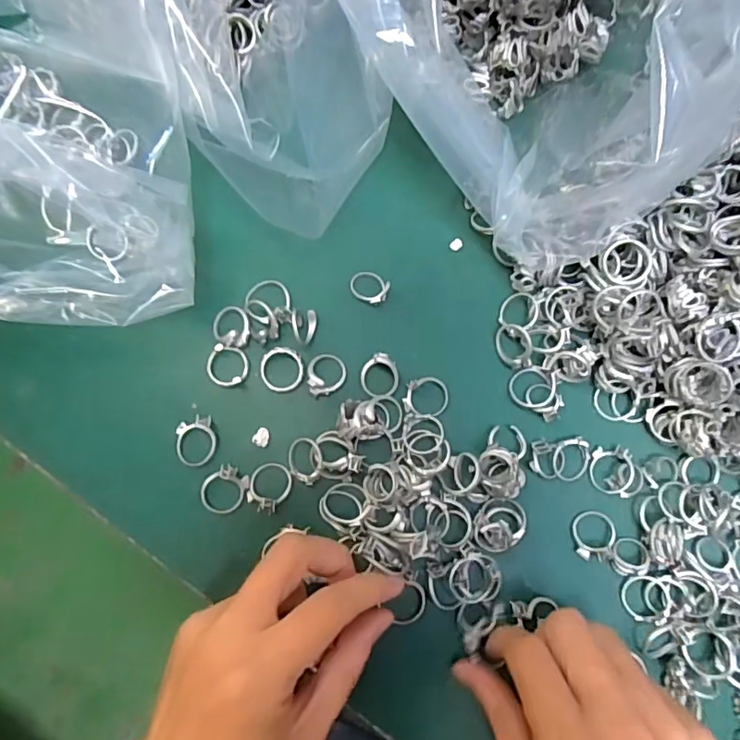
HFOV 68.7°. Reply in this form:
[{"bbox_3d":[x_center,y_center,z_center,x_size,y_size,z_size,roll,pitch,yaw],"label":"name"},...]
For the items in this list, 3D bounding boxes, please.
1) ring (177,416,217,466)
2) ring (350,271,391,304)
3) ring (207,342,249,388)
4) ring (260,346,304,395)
[{"bbox_3d":[-0.086,0.035,0.266,0.019,0.009,0.024,-3,81,-2],"label":"ring"},{"bbox_3d":[0.000,-0.044,0.286,0.021,0.005,0.017,37,82,4],"label":"ring"},{"bbox_3d":[-0.073,-0.002,0.274,0.020,0.005,0.021,0,81,-2],"label":"ring"},{"bbox_3d":[-0.045,0.000,0.275,0.022,0.004,0.023,0,81,-2],"label":"ring"}]

